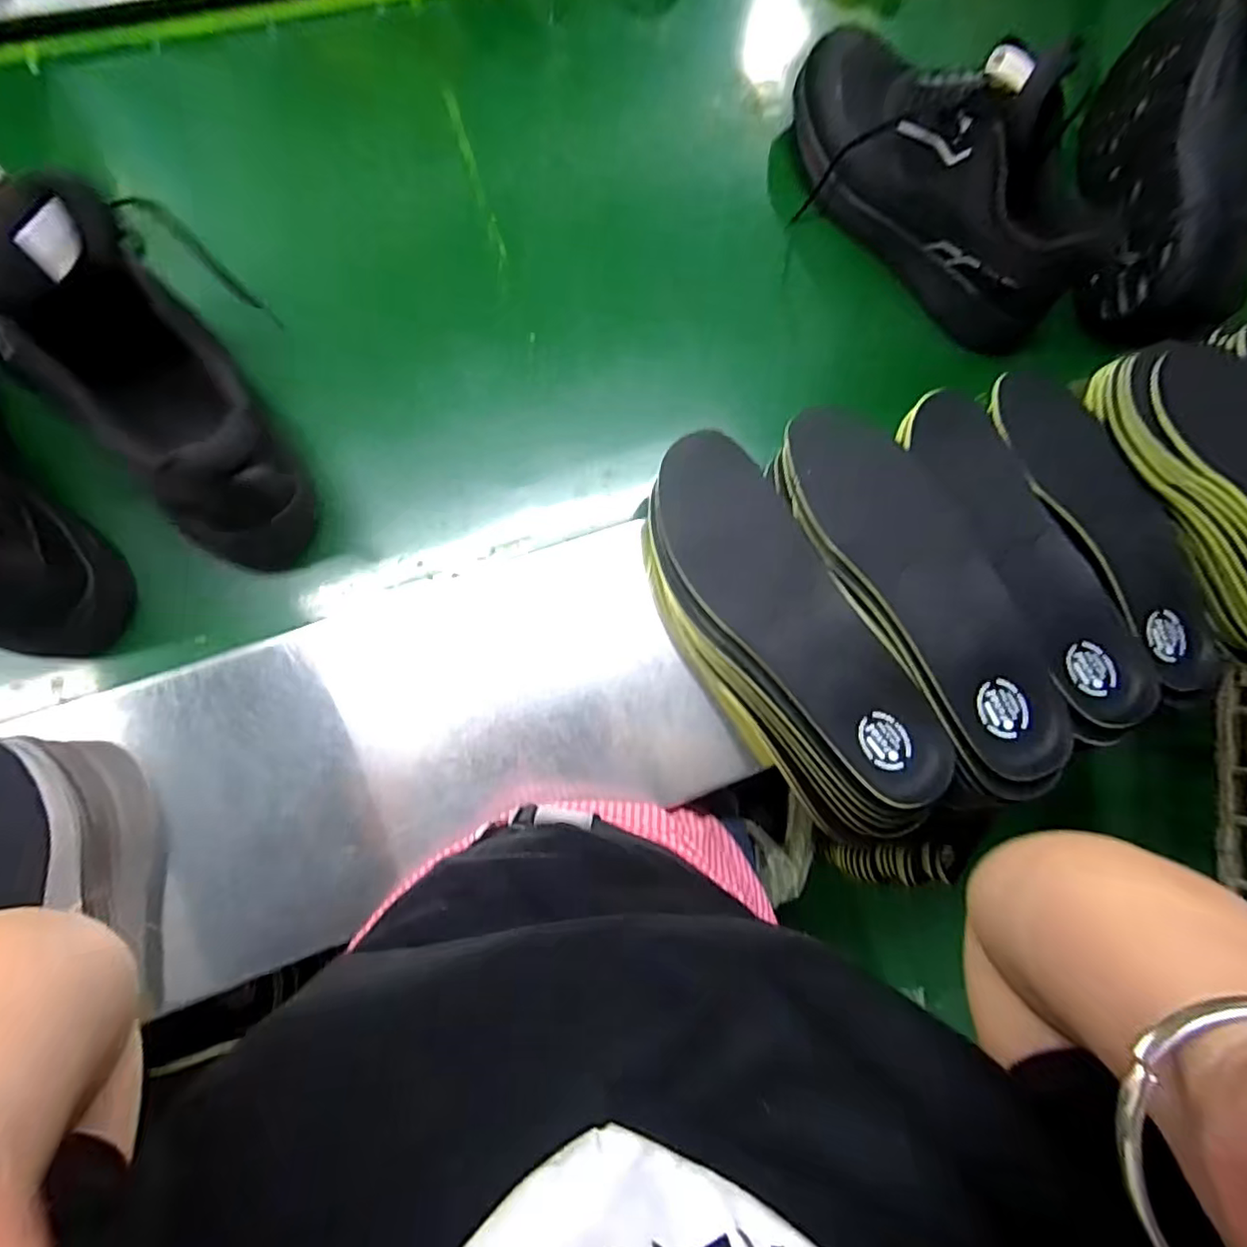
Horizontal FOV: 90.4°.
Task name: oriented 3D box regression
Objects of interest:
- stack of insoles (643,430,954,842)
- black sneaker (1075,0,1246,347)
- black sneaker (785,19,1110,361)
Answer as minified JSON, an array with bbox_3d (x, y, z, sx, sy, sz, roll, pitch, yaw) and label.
[{"bbox_3d":[0.116,0.009,0.488,0.123,0.107,0.333,-31,89,-9],"label":"stack of insoles"},{"bbox_3d":[0.537,-0.428,0.592,0.113,0.115,0.306,13,83,-6],"label":"black sneaker"},{"bbox_3d":[0.283,-0.401,0.542,0.318,0.166,0.106,42,81,-1],"label":"black sneaker"}]

